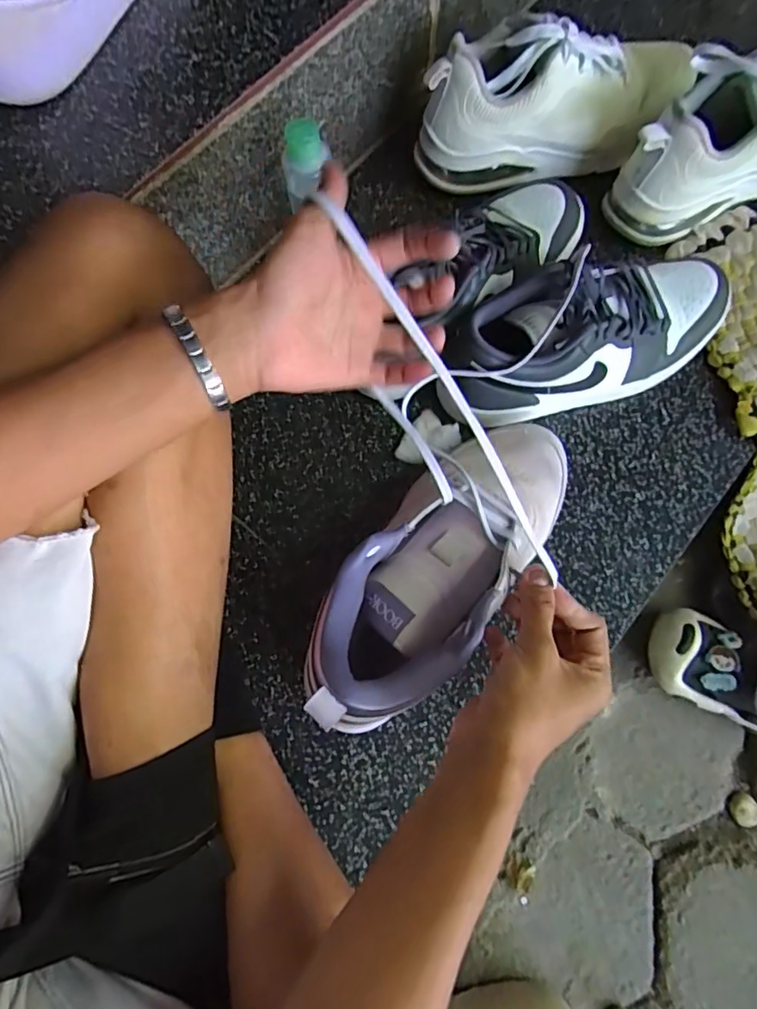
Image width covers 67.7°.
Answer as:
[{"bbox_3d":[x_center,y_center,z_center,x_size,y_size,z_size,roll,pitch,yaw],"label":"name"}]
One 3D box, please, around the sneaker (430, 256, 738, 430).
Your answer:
[{"bbox_3d":[0.182,-0.151,0.499,0.278,0.109,0.095,-16,74,-4],"label":"sneaker"}]

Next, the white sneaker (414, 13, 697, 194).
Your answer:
[{"bbox_3d":[0.182,-0.403,0.562,0.289,0.126,0.091,-14,74,-3],"label":"white sneaker"}]

